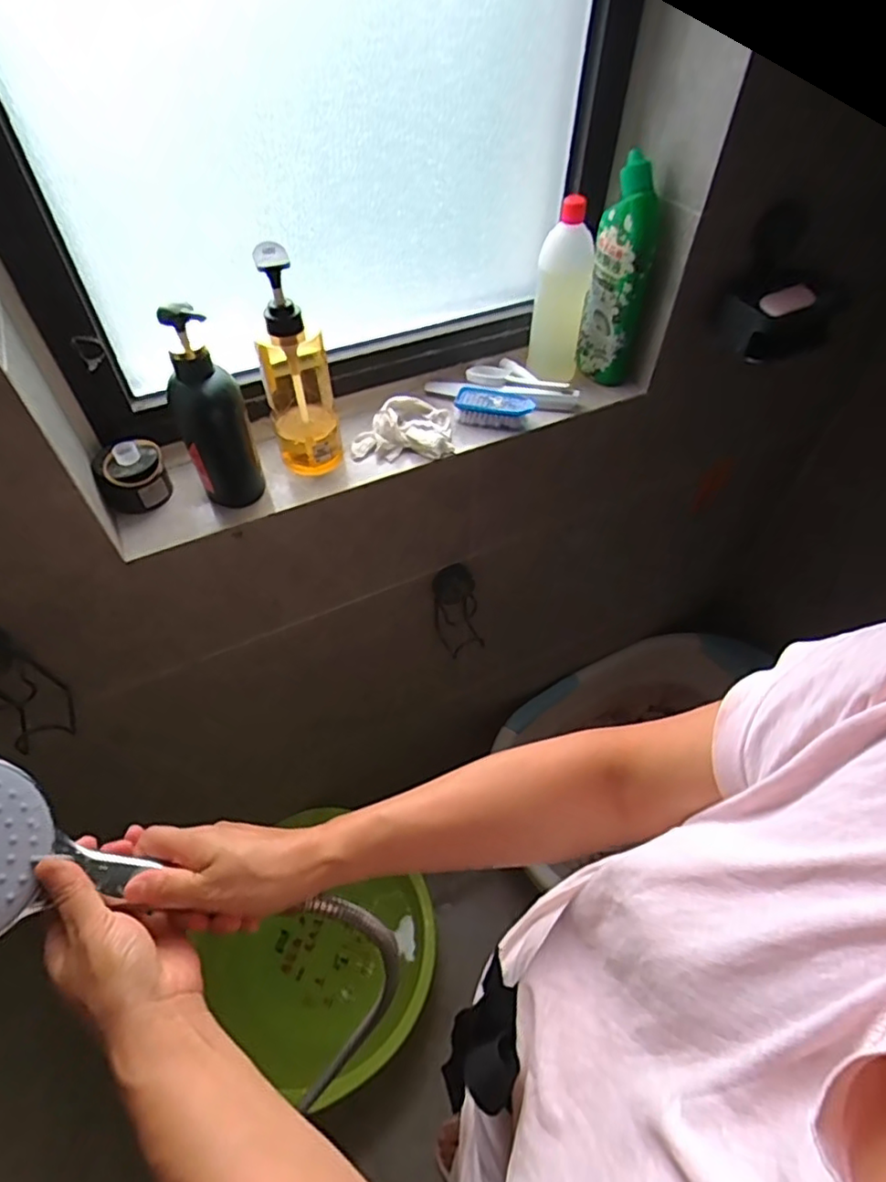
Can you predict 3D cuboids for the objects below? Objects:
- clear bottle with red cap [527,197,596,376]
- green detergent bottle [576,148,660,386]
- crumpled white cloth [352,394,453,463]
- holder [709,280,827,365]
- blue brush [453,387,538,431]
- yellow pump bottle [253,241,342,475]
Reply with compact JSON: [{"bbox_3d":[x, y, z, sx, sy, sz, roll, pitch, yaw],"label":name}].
[{"bbox_3d":[0.141,-0.353,0.715,0.063,0.181,0.052,11,52,8],"label":"clear bottle with red cap"},{"bbox_3d":[0.209,-0.363,0.716,0.069,0.232,0.049,11,52,8],"label":"green detergent bottle"},{"bbox_3d":[-0.048,-0.197,0.713,0.115,0.041,0.086,0,51,0],"label":"crumpled white cloth"},{"bbox_3d":[0.392,-0.325,0.711,0.114,0.063,0.089,-21,54,-16],"label":"holder"},{"bbox_3d":[0.063,-0.225,0.738,0.093,0.026,0.051,14,53,11],"label":"blue brush"},{"bbox_3d":[-0.153,-0.231,0.617,0.069,0.224,0.072,-13,52,-10],"label":"yellow pump bottle"}]

